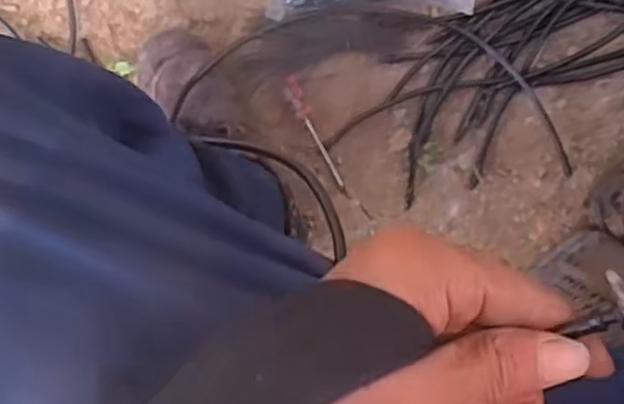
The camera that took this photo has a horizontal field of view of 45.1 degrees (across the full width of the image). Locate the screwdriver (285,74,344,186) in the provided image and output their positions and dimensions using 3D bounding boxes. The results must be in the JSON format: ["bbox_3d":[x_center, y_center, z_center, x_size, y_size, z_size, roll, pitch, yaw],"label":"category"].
[{"bbox_3d":[0.000,-0.068,0.737,0.016,0.018,0.117,-23,89,9],"label":"screwdriver"}]

